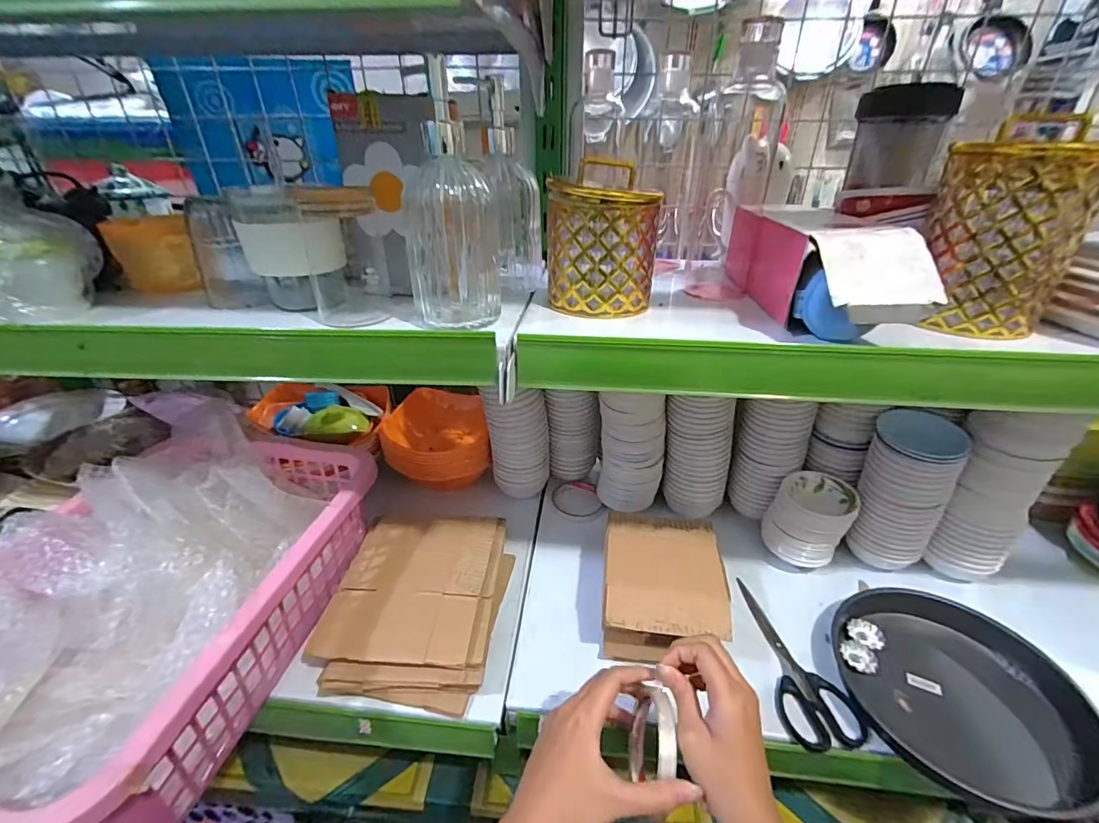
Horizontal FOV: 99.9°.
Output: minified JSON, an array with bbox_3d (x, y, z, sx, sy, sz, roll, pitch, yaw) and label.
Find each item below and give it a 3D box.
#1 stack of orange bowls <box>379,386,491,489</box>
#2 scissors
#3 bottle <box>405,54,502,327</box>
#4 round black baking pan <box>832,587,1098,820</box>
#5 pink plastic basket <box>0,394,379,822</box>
[{"bbox_3d":[-0.185,0.045,0.768,0.154,0.114,0.130,0,31,-1],"label":"stack of orange bowls"},{"bbox_3d":[0.271,0.268,0.513,0.075,0.017,0.183,1,31,0],"label":"scissors"},{"bbox_3d":[-0.080,-0.159,0.380,0.074,0.188,0.068,-5,32,-8],"label":"bottle"},{"bbox_3d":[0.404,0.271,0.470,0.189,0.047,0.193,0,31,0],"label":"round black baking pan"},{"bbox_3d":[-0.398,0.174,0.485,0.306,0.157,0.419,5,32,8],"label":"pink plastic basket"}]

